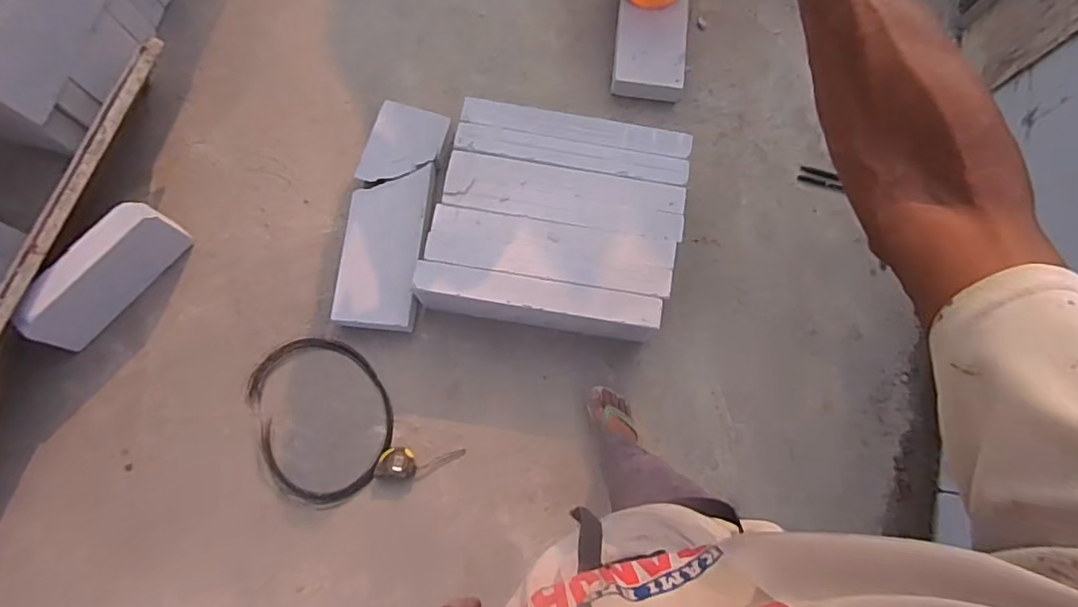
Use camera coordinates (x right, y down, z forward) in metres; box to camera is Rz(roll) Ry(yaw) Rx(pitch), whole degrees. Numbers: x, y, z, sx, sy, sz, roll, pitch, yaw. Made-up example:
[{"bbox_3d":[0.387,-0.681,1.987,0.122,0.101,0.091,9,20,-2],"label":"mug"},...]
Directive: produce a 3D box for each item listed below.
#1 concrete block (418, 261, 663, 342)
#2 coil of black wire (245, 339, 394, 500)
[{"bbox_3d":[-0.005,0.003,1.452,0.602,0.184,0.093,9,77,0],"label":"concrete block"},{"bbox_3d":[-0.552,0.285,1.469,0.331,0.022,0.421,-21,79,-6],"label":"coil of black wire"}]

